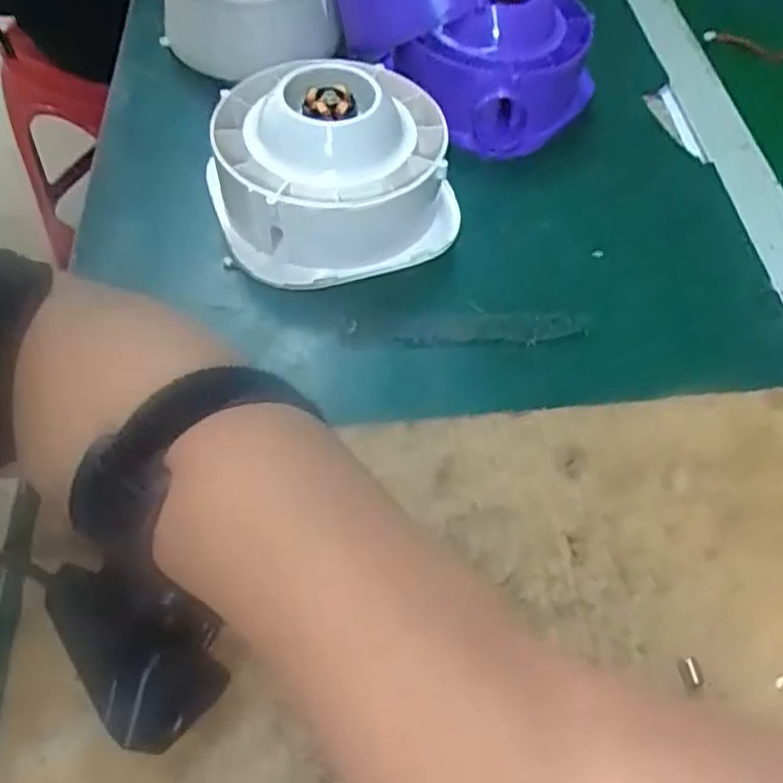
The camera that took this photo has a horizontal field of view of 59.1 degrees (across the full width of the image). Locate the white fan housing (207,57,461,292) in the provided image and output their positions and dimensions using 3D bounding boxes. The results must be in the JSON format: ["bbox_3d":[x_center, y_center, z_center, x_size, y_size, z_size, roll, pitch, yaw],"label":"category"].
[{"bbox_3d":[-0.034,-0.132,0.387,0.125,0.078,0.119,1,57,-2],"label":"white fan housing"}]

